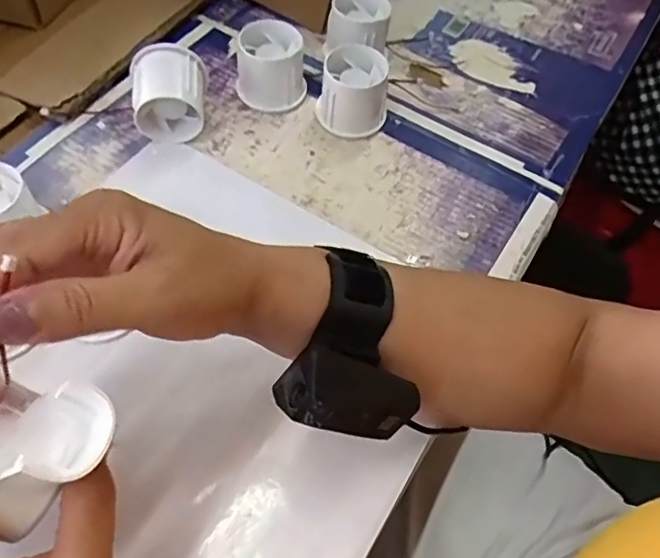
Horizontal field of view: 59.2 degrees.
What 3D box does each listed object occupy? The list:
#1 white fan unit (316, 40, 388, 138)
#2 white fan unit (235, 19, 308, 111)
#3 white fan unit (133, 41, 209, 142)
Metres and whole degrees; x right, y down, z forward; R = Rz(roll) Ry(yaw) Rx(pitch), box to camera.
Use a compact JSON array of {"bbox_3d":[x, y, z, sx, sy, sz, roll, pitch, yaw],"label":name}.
[{"bbox_3d":[0.019,-0.150,0.468,0.054,0.049,0.054,9,58,2],"label":"white fan unit"},{"bbox_3d":[-0.048,-0.173,0.476,0.055,0.049,0.053,1,58,-4],"label":"white fan unit"},{"bbox_3d":[-0.122,-0.139,0.443,0.052,0.058,0.045,1,58,-4],"label":"white fan unit"}]

